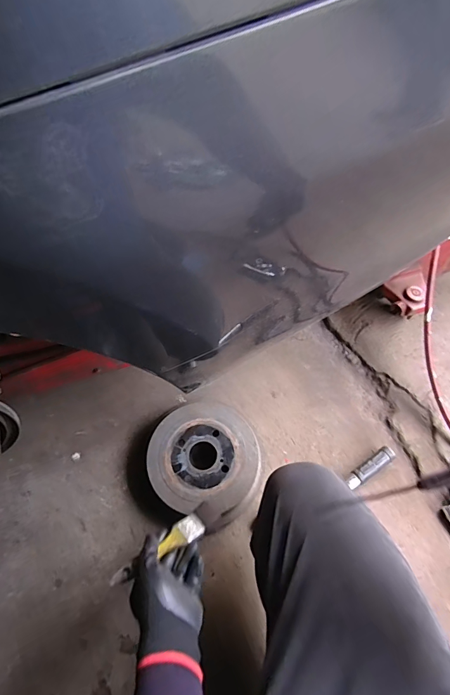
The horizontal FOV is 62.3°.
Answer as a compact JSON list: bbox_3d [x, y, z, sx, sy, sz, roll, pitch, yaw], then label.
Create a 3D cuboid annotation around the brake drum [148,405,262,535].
[{"bbox_3d":[-0.035,0.223,0.742,0.224,0.058,0.209,36,68,17],"label":"brake drum"}]

